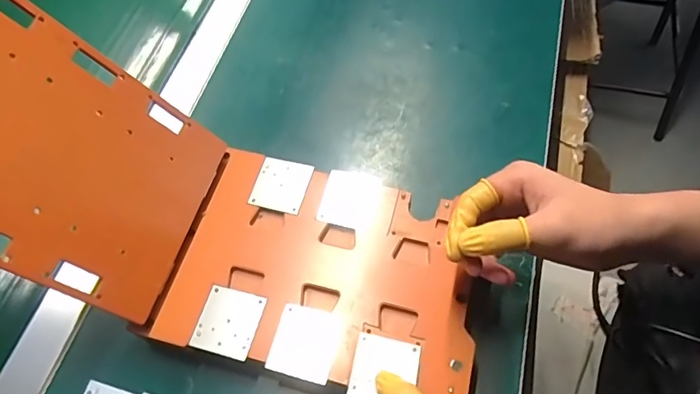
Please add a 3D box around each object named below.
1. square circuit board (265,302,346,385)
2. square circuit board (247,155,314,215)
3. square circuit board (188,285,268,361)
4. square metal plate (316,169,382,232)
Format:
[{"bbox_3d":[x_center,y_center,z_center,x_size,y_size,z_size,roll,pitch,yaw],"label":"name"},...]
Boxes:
[{"bbox_3d":[-0.032,0.103,0.354,0.046,0.005,0.048,14,63,8],"label":"square circuit board"},{"bbox_3d":[-0.058,-0.011,0.421,0.044,0.005,0.047,15,63,8],"label":"square circuit board"},{"bbox_3d":[-0.089,0.091,0.365,0.044,0.004,0.047,13,63,8],"label":"square circuit board"},{"bbox_3d":[-0.001,0.001,0.409,0.045,0.008,0.048,13,63,10],"label":"square metal plate"}]

